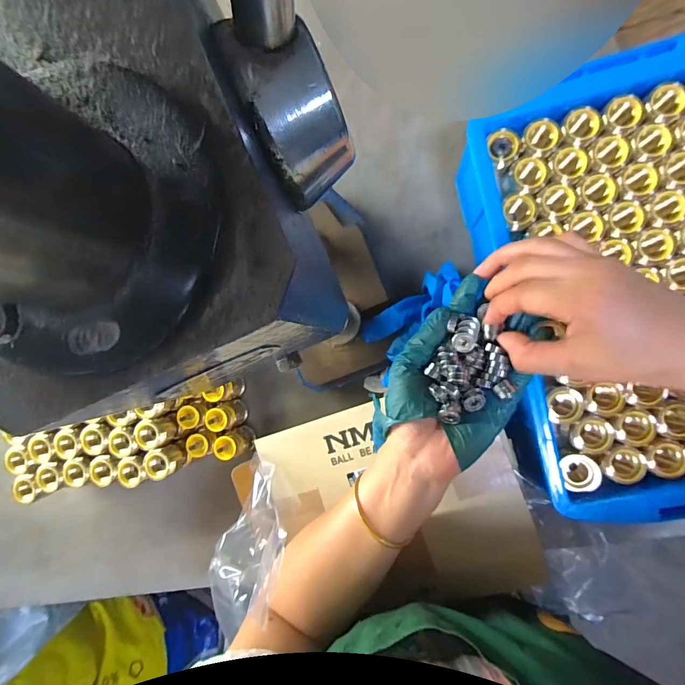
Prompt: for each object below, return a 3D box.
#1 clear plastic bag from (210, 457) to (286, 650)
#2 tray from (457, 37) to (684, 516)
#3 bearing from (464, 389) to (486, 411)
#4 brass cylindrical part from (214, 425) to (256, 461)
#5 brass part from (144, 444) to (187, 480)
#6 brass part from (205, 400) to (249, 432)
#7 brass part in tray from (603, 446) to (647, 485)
[{"bbox_3d":[-0.093,0.204,0.380,0.059,0.045,0.161,19,92,8],"label":"clear plastic bag"},{"bbox_3d":[0.253,-0.049,0.328,0.252,0.059,0.357,-13,88,7],"label":"tray"},{"bbox_3d":[0.094,0.040,0.275,0.015,0.008,0.014,-8,88,8],"label":"bearing"},{"bbox_3d":[-0.120,0.113,0.439,0.026,0.059,0.029,-29,86,7],"label":"brass cylindrical part"},{"bbox_3d":[-0.187,0.126,0.415,0.031,0.034,0.030,0,89,8],"label":"brass part"},{"bbox_3d":[-0.129,0.083,0.441,0.024,0.061,0.028,-24,86,7],"label":"brass part"},{"bbox_3d":[0.233,0.101,0.322,0.028,0.010,0.030,0,89,8],"label":"brass part in tray"}]

